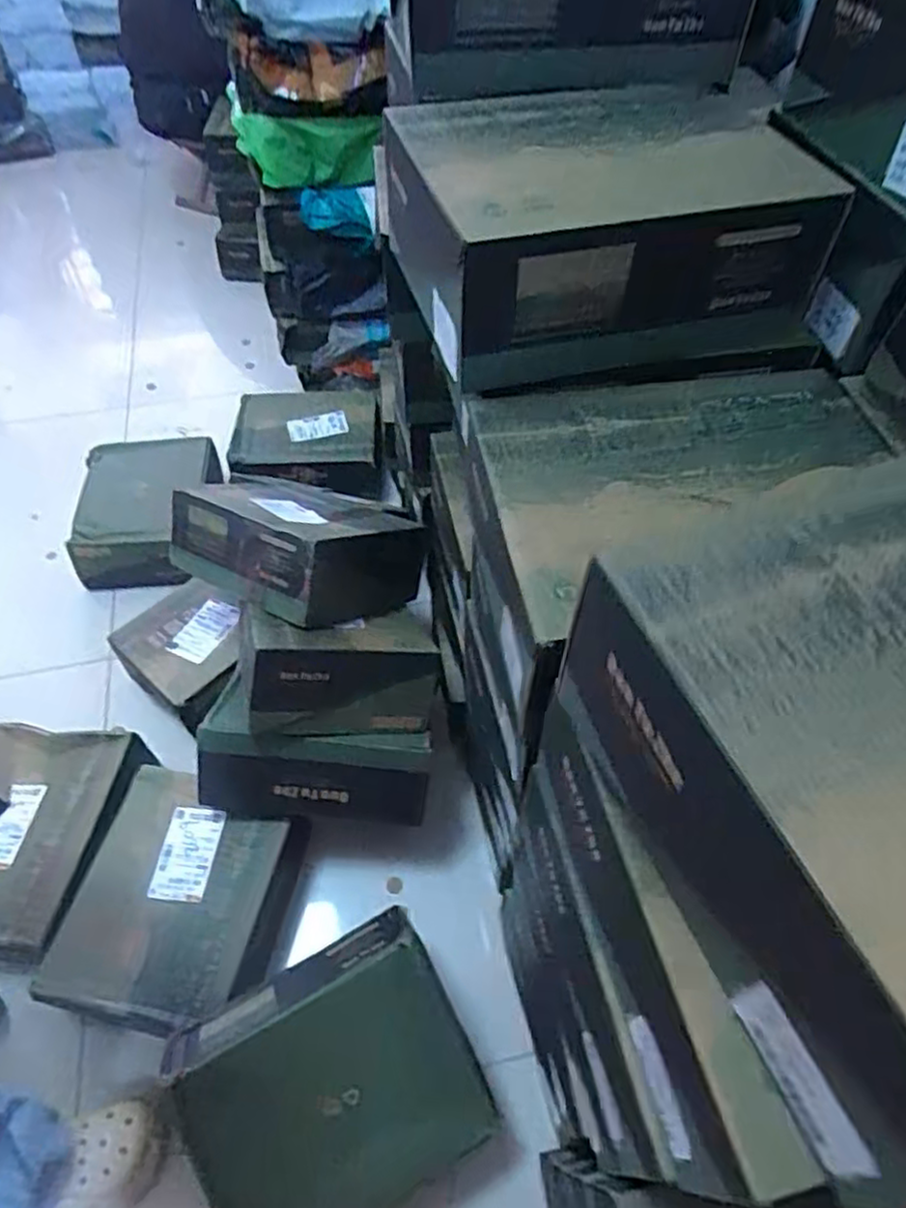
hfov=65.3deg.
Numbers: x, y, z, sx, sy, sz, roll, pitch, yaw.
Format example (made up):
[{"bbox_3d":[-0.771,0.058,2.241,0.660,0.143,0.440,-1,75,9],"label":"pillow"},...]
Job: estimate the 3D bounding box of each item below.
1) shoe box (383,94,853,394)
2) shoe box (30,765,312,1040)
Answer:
[{"bbox_3d":[0.139,-0.355,0.655,0.357,0.126,0.257,-12,53,-9],"label":"shoe box"},{"bbox_3d":[-0.377,0.422,1.010,0.288,0.098,0.323,10,53,8],"label":"shoe box"}]

